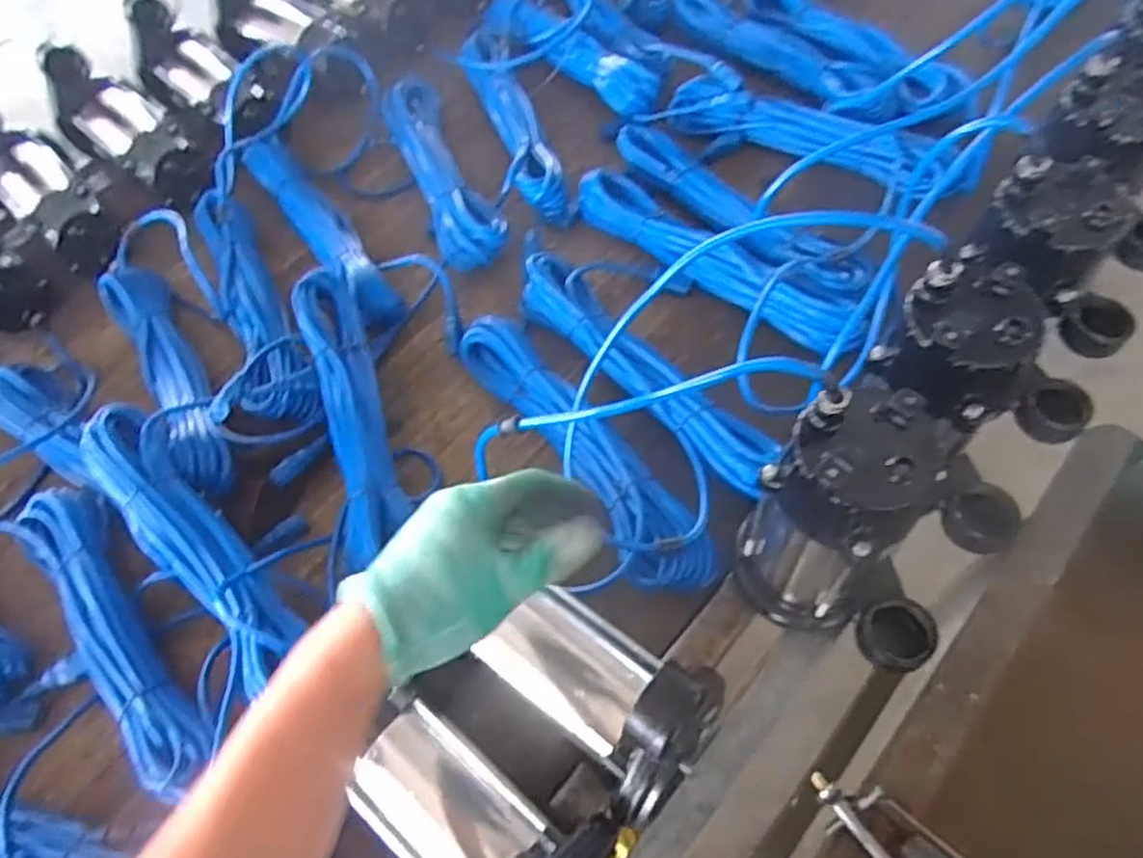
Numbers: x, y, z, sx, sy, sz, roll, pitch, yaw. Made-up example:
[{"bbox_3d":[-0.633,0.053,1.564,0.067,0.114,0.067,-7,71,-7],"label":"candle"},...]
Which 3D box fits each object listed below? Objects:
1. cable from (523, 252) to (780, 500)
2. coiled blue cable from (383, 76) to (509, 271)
[{"bbox_3d":[0.061,-0.070,0.719,0.069,0.042,0.351,-38,63,-15],"label":"cable"},{"bbox_3d":[-0.159,-0.318,0.894,0.083,0.057,0.326,-21,60,-5],"label":"coiled blue cable"}]

